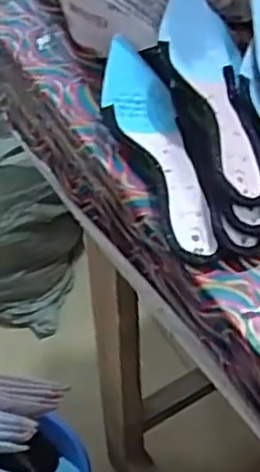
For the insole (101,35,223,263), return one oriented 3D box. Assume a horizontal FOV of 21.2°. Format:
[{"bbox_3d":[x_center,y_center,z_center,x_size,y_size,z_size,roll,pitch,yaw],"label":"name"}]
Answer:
[{"bbox_3d":[0.017,-0.078,0.568,0.059,0.035,0.239,-11,50,-7],"label":"insole"}]

